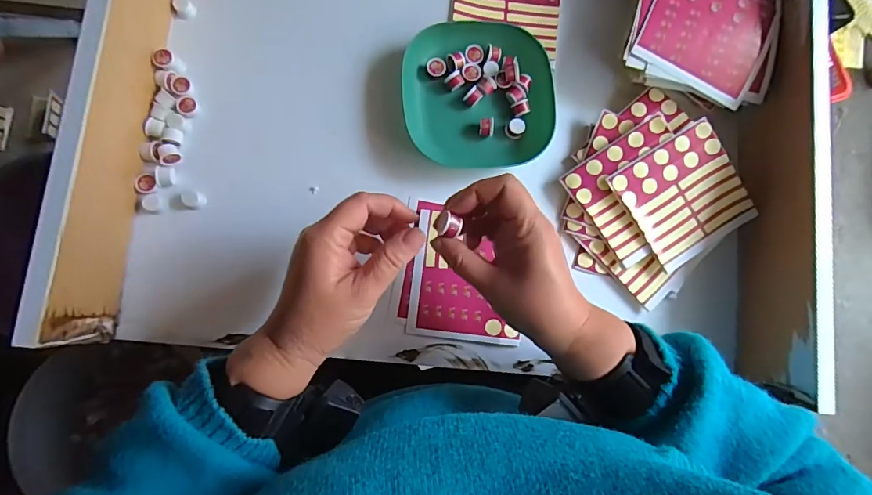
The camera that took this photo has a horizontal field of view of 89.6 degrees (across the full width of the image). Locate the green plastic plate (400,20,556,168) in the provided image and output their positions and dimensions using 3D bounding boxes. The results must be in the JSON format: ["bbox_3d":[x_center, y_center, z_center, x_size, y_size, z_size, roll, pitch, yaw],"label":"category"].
[{"bbox_3d":[0.038,-0.144,0.406,0.135,0.025,0.131,-6,85,-6],"label":"green plastic plate"}]

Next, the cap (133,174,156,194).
[{"bbox_3d":[-0.244,-0.054,0.370,0.014,0.007,0.017,10,83,-4],"label":"cap"}]

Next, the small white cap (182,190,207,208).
[{"bbox_3d":[-0.208,-0.041,0.378,0.016,0.014,0.014,20,83,-3],"label":"small white cap"}]

